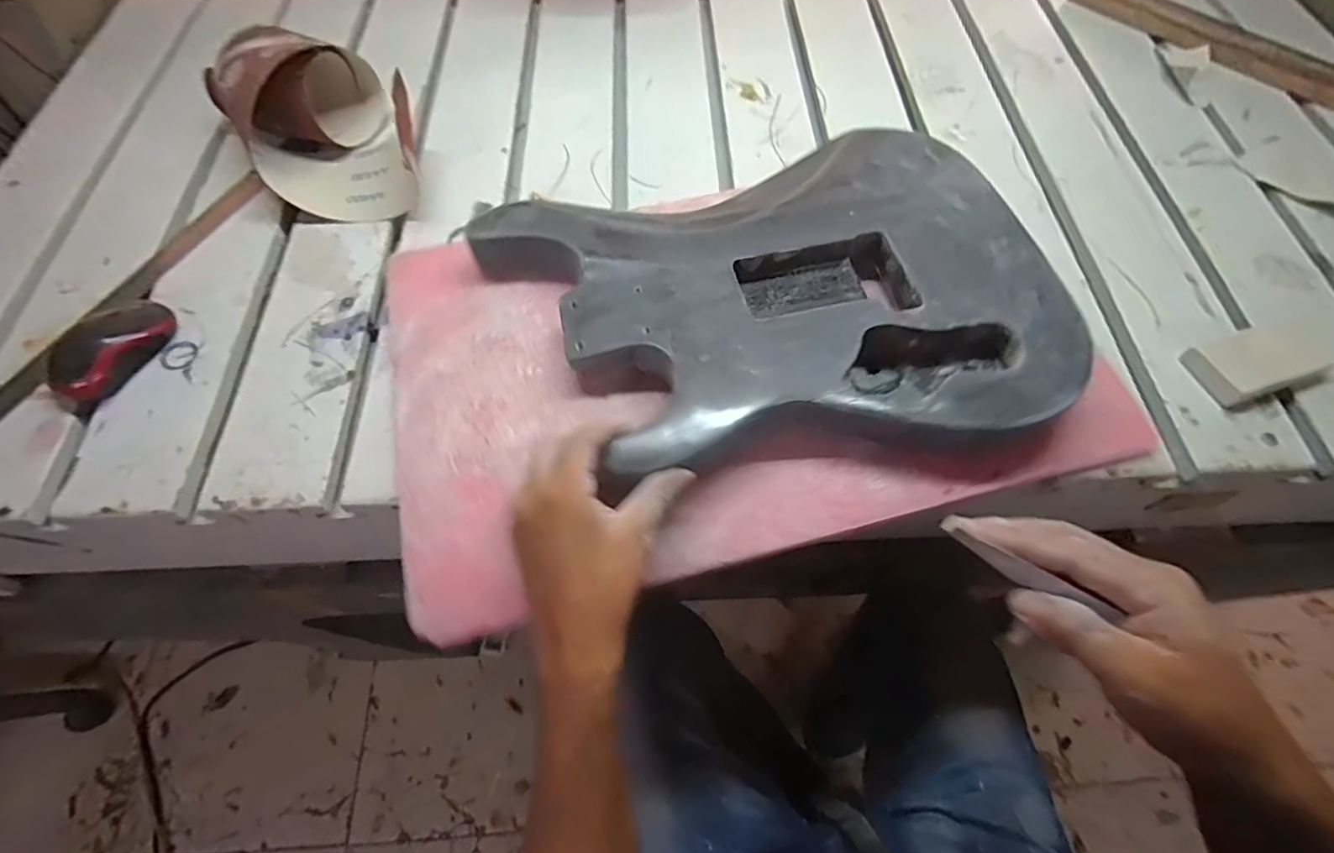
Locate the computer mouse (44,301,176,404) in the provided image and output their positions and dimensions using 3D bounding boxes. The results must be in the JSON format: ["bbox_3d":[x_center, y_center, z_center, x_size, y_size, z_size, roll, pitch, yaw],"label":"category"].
[{"bbox_3d":[-0.449,-0.067,0.466,0.053,0.030,0.096,22,64,12],"label":"computer mouse"}]

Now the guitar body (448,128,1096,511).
[{"bbox_3d":[0.075,-0.094,0.454,0.425,0.046,0.273,-9,62,-4],"label":"guitar body"}]

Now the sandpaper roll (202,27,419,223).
[{"bbox_3d":[-0.318,-0.282,0.545,0.137,0.100,0.223,-33,66,-16],"label":"sandpaper roll"}]

